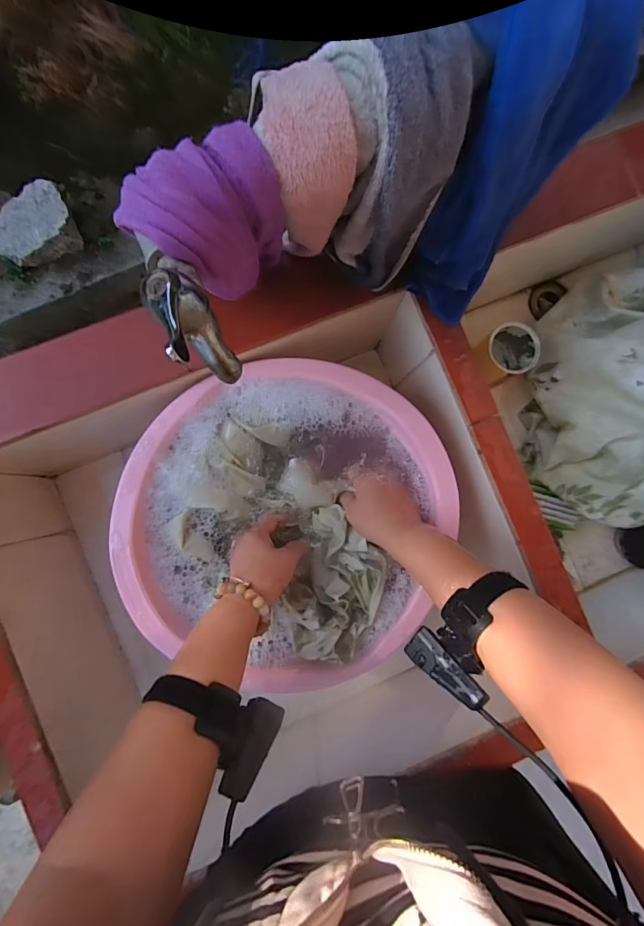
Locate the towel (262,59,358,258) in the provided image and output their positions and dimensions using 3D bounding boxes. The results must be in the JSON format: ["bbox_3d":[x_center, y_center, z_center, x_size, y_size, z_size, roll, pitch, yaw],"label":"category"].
[{"bbox_3d":[-0.009,-0.189,0.286,0.049,0.119,0.056,-10,88,-4],"label":"towel"}]

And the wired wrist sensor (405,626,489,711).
[{"bbox_3d":[0.101,0.169,0.341,0.028,0.011,0.071,-51,48,-4],"label":"wired wrist sensor"}]

